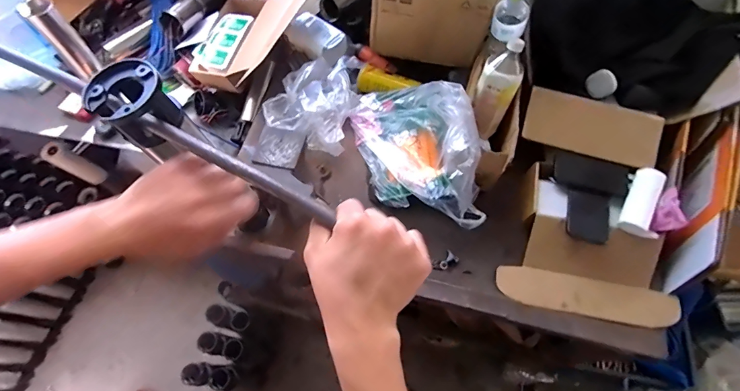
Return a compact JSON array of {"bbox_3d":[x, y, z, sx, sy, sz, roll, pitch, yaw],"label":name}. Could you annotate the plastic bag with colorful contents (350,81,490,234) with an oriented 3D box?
[{"bbox_3d":[0.098,-0.106,0.789,0.202,0.159,0.358,-18,68,-11],"label":"plastic bag with colorful contents"}]

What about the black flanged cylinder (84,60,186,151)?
[{"bbox_3d":[-0.241,-0.094,0.395,0.076,0.053,0.068,33,68,11],"label":"black flanged cylinder"}]

